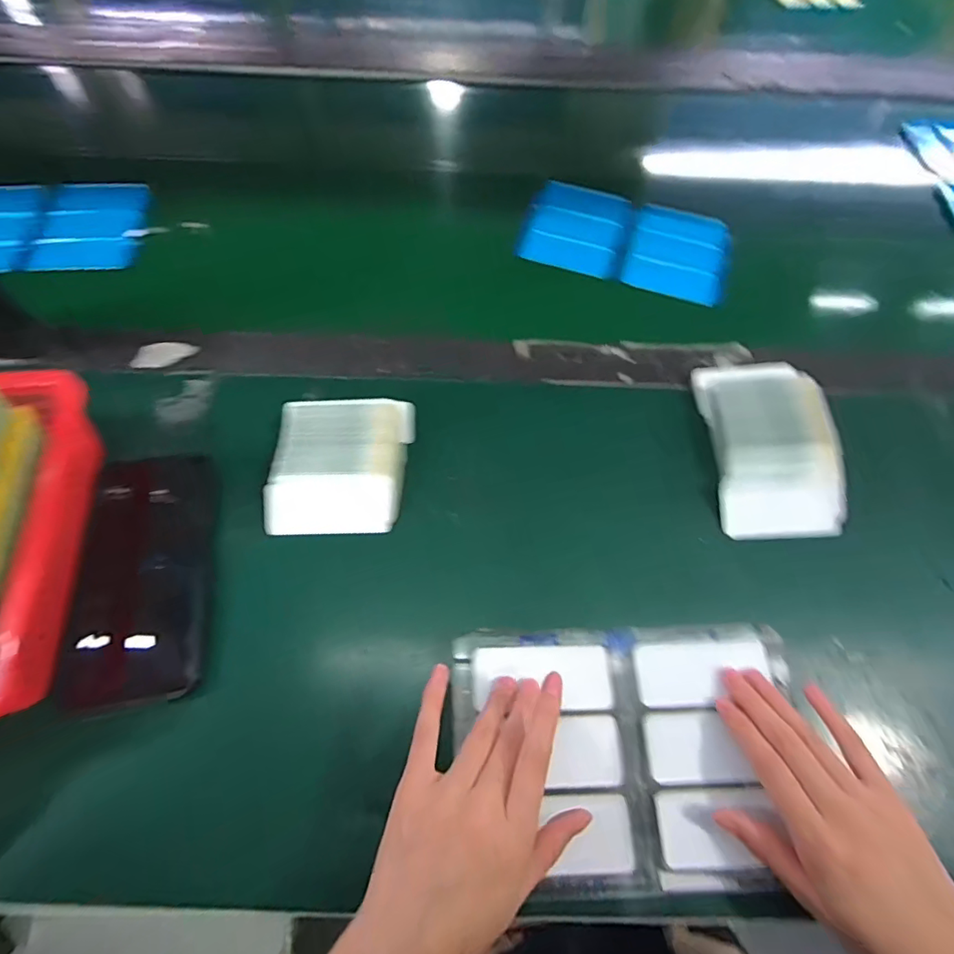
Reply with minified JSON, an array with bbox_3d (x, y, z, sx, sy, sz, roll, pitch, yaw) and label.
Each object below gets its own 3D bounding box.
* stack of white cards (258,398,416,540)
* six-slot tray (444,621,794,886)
[{"bbox_3d":[-0.099,-0.013,0.371,0.098,0.031,0.104,0,64,-1],"label":"stack of white cards"},{"bbox_3d":[0.088,0.158,0.300,0.201,0.015,0.133,0,64,-1],"label":"six-slot tray"}]

